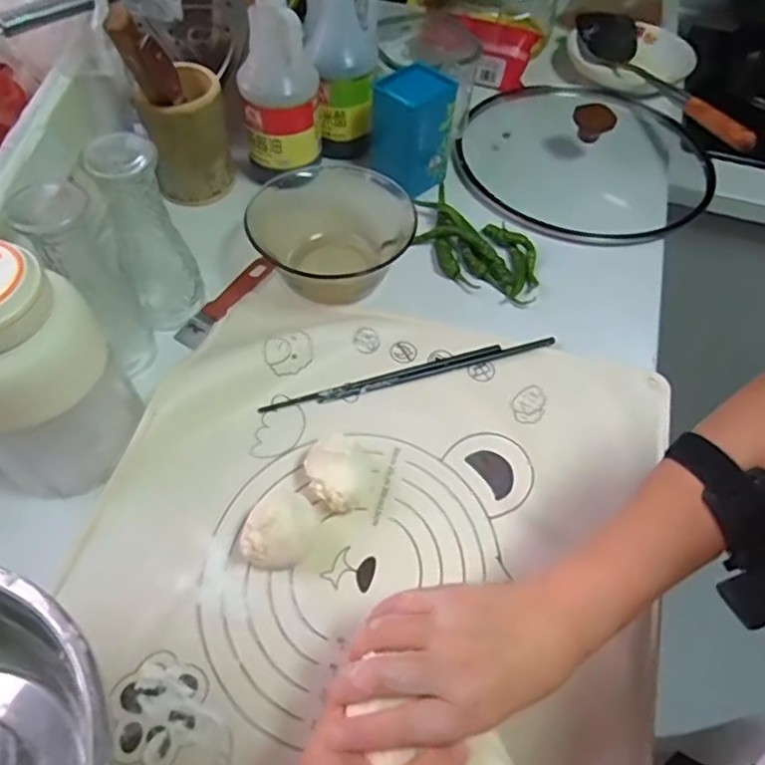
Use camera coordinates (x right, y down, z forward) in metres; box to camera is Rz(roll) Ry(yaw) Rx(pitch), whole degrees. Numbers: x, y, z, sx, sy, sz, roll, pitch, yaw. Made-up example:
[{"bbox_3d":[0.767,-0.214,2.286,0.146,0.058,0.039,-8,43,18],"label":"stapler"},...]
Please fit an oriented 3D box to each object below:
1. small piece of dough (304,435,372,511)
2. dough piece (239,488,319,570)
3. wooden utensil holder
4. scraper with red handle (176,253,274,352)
[{"bbox_3d":[-0.031,0.074,0.490,0.055,0.047,0.054,1,55,-1],"label":"small piece of dough"},{"bbox_3d":[-0.077,0.111,0.463,0.053,0.044,0.052,2,55,-3],"label":"dough piece"},{"bbox_3d":[-0.216,-0.274,0.674,0.083,0.115,0.094,-13,57,-10],"label":"wooden utensil holder"},{"bbox_3d":[-0.158,-0.083,0.621,0.025,0.018,0.127,32,59,17],"label":"scraper with red handle"}]

